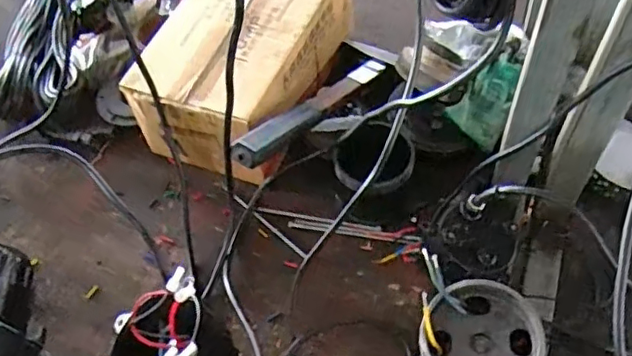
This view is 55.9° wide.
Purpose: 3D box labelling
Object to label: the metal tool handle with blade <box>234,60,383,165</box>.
[{"bbox_3d":[0.002,-0.089,0.724,0.039,0.021,0.301,27,39,20],"label":"metal tool handle with blade"}]

